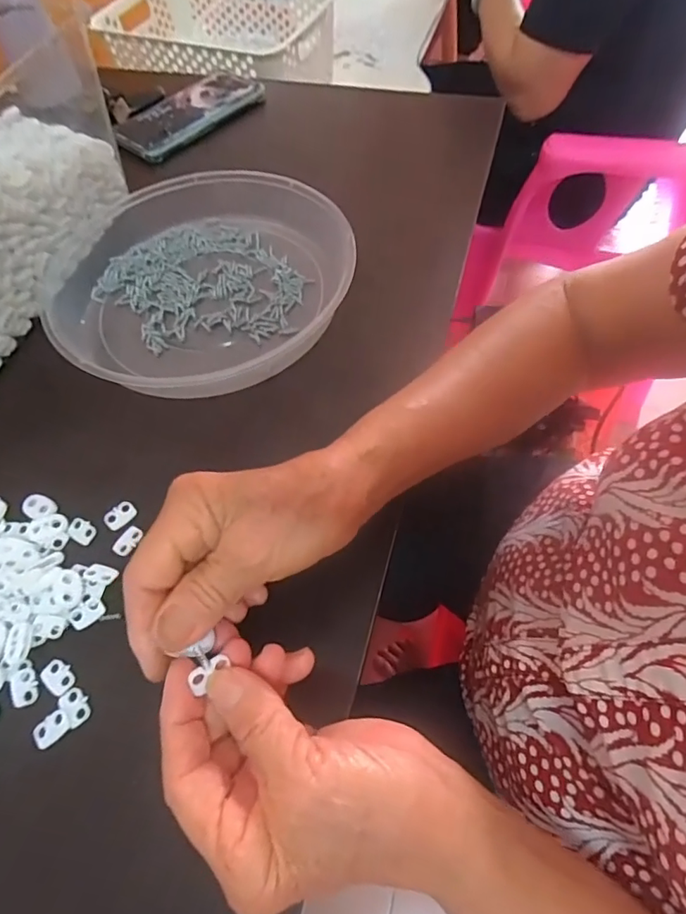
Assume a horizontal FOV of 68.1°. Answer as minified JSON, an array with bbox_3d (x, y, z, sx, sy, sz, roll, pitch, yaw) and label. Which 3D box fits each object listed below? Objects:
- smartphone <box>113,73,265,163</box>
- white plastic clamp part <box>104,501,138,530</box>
[{"bbox_3d":[-0.173,-0.381,0.559,0.083,0.015,0.164,38,70,18],"label":"smartphone"},{"bbox_3d":[-0.142,0.037,0.322,0.014,0.004,0.020,37,68,21],"label":"white plastic clamp part"}]

